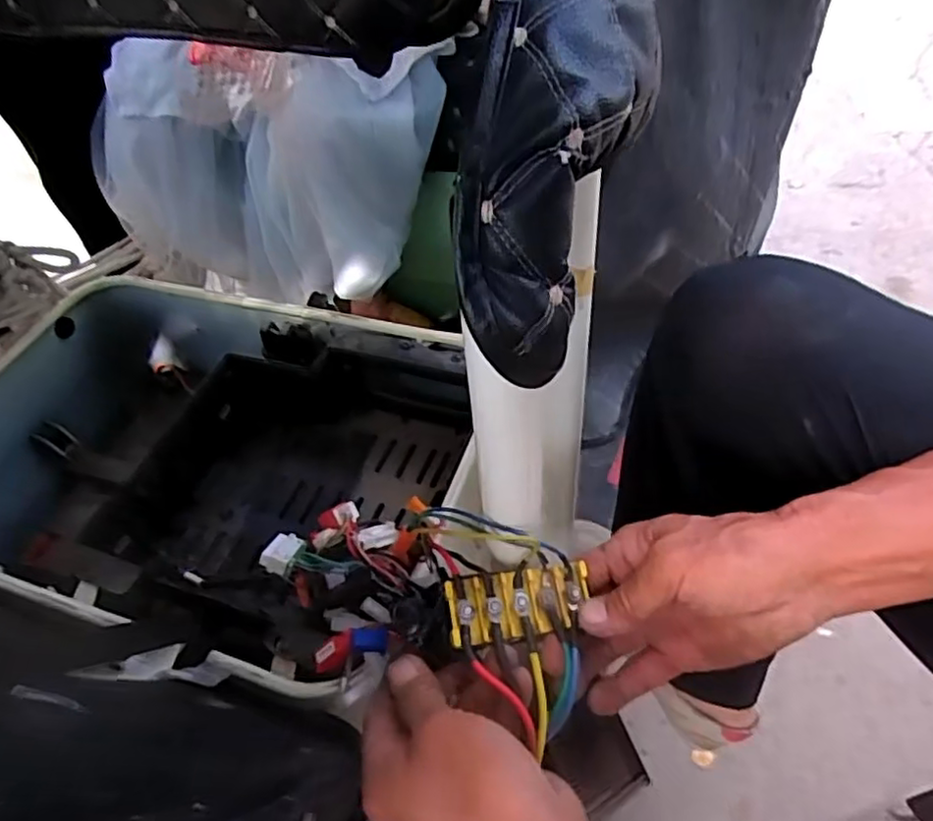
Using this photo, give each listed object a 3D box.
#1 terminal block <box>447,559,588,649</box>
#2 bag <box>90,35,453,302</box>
[{"bbox_3d":[0.028,0.111,0.375,0.078,0.014,0.038,-7,71,-14],"label":"terminal block"},{"bbox_3d":[-0.218,-0.239,0.718,0.368,0.243,0.131,2,50,8],"label":"bag"}]

